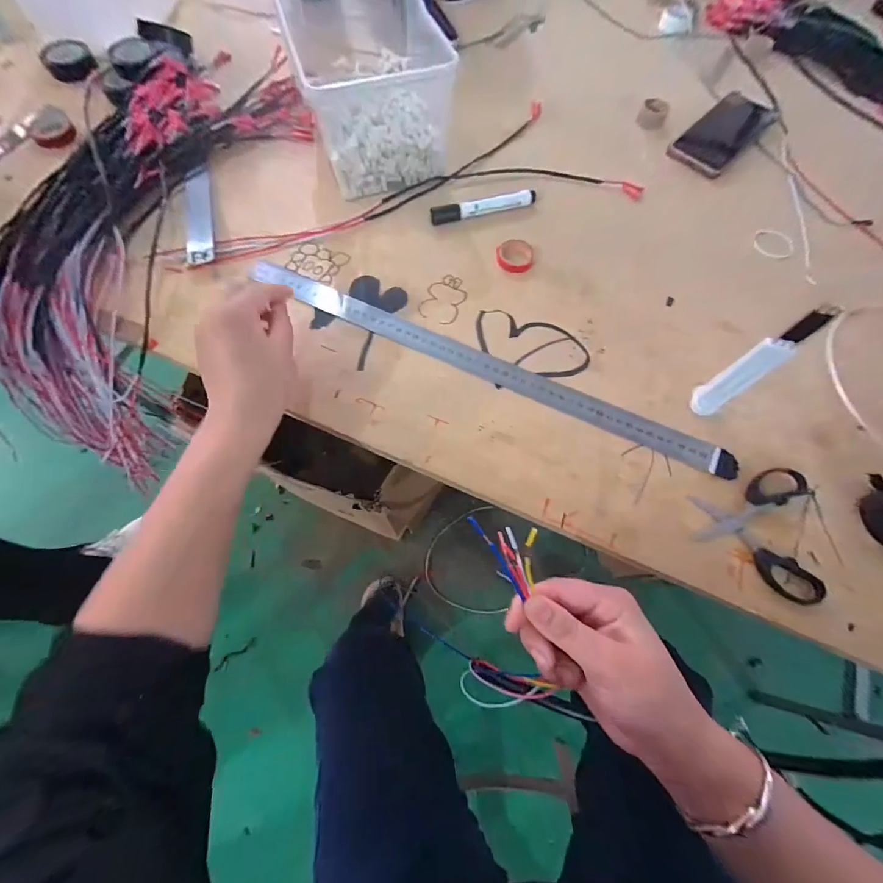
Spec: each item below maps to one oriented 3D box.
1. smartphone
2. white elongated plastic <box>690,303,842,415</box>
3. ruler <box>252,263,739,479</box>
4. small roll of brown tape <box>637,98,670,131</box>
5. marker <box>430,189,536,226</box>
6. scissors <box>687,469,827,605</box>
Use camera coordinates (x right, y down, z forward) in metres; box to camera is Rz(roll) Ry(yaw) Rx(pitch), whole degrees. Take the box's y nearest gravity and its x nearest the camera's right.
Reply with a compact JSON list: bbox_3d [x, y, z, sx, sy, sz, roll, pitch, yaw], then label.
[{"bbox_3d":[0.387,-0.423,0.535,0.178,0.014,0.075,-42,76,-15],"label":"smartphone"},{"bbox_3d":[0.256,-0.060,0.325,0.020,0.132,0.025,-25,72,-10],"label":"white elongated plastic"},{"bbox_3d":[0.036,-0.083,0.398,0.507,0.008,0.032,25,73,8],"label":"ruler"},{"bbox_3d":[0.291,-0.449,0.540,0.038,0.024,0.035,0,69,-1],"label":"small roll of brown tape"},{"bbox_3d":[0.051,-0.283,0.470,0.131,0.013,0.018,-16,71,-7],"label":"marker"},{"bbox_3d":[0.272,0.073,0.340,0.096,0.007,0.111,10,69,2],"label":"scissors"}]

